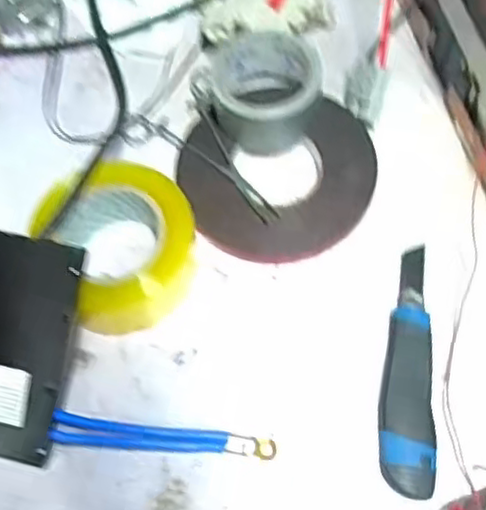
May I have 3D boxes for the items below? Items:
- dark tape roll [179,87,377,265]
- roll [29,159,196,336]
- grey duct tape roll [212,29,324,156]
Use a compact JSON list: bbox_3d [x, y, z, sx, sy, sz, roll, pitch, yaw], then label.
[{"bbox_3d":[0.028,-0.072,0.600,0.165,0.024,0.162,-2,67,4],"label":"dark tape roll"},{"bbox_3d":[-0.092,-0.005,0.547,0.112,0.067,0.120,-1,64,2],"label":"roll"},{"bbox_3d":[0.019,-0.148,0.602,0.094,0.054,0.086,-1,64,2],"label":"grey duct tape roll"}]

